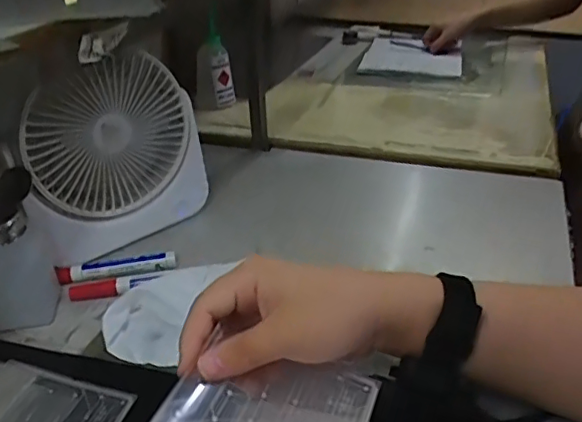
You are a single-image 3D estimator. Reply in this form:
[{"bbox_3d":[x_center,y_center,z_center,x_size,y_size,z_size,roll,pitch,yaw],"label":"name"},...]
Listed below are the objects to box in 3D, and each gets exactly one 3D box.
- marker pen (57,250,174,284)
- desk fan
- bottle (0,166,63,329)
[{"bbox_3d":[-0.169,0.054,0.549,0.111,0.014,0.016,-9,32,-10],"label":"marker pen"},{"bbox_3d":[-0.176,-0.057,0.559,0.183,0.175,0.054,-29,40,-36],"label":"desk fan"},{"bbox_3d":[-0.239,0.031,0.477,0.054,0.108,0.071,-12,33,-15],"label":"bottle"}]

